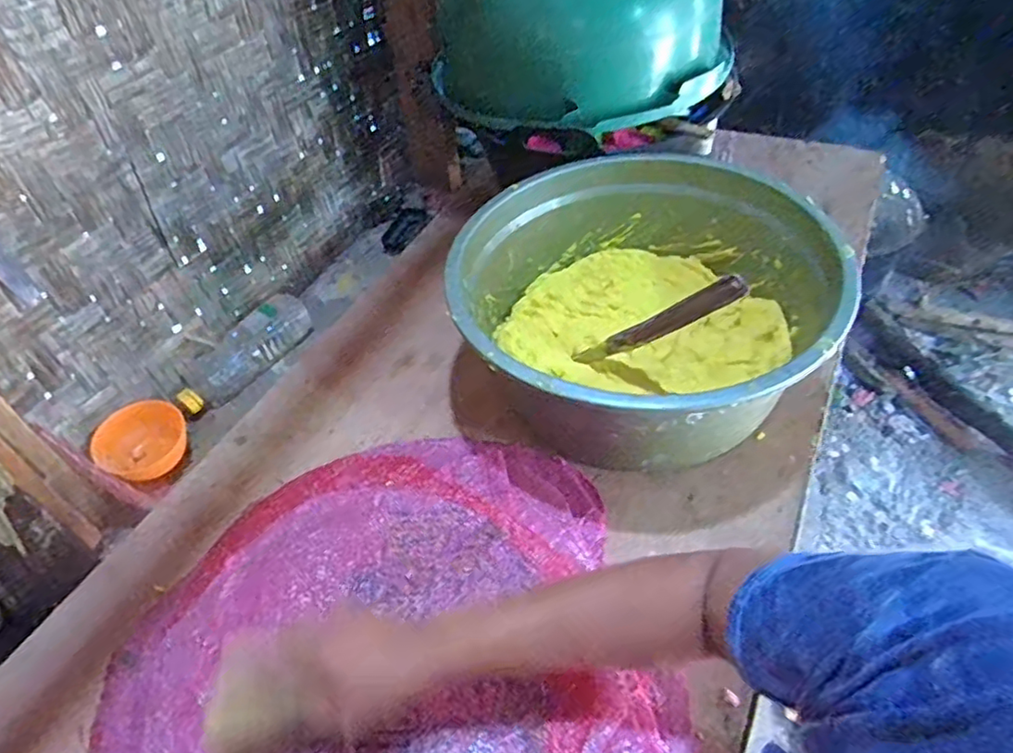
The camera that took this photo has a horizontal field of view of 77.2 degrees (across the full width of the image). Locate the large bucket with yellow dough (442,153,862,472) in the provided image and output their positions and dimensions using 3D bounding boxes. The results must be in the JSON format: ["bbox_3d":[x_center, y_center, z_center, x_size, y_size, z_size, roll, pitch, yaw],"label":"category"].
[{"bbox_3d":[0.156,-0.075,0.731,0.403,0.168,0.386,-4,47,4],"label":"large bucket with yellow dough"}]

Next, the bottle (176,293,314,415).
[{"bbox_3d":[-0.393,-0.038,0.946,0.073,0.068,0.225,27,56,28],"label":"bottle"}]

